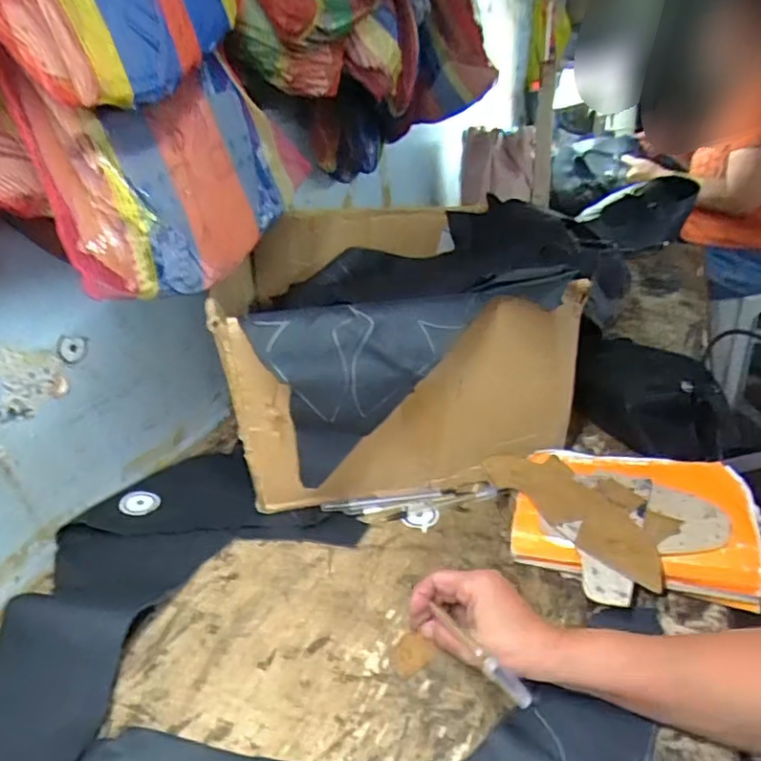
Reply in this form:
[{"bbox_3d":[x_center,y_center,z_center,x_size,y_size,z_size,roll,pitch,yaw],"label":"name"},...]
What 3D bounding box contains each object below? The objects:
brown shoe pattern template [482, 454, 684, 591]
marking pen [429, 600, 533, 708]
[{"bbox_3d":[0.189,0.113,0.551,0.079,0.007,0.193,-31,38,-20],"label":"brown shoe pattern template"},{"bbox_3d":[0.070,0.195,0.416,0.011,0.012,0.107,-15,15,-22],"label":"marking pen"}]

